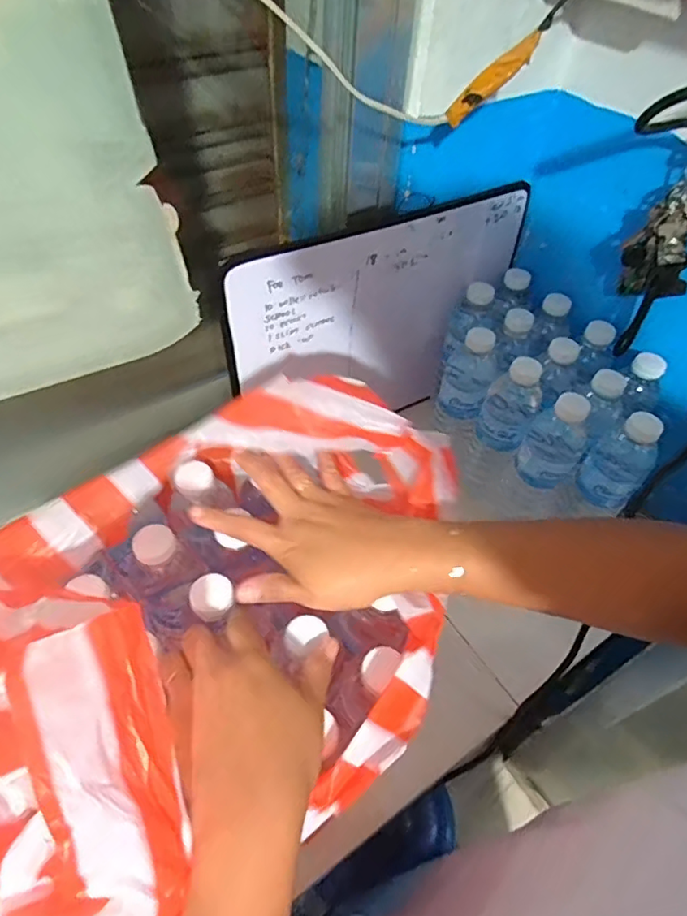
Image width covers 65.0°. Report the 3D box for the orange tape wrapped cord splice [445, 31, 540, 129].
[{"bbox_3d":[0.116,-0.294,0.419,0.083,0.013,0.016,-38,54,14],"label":"orange tape wrapped cord splice"}]

